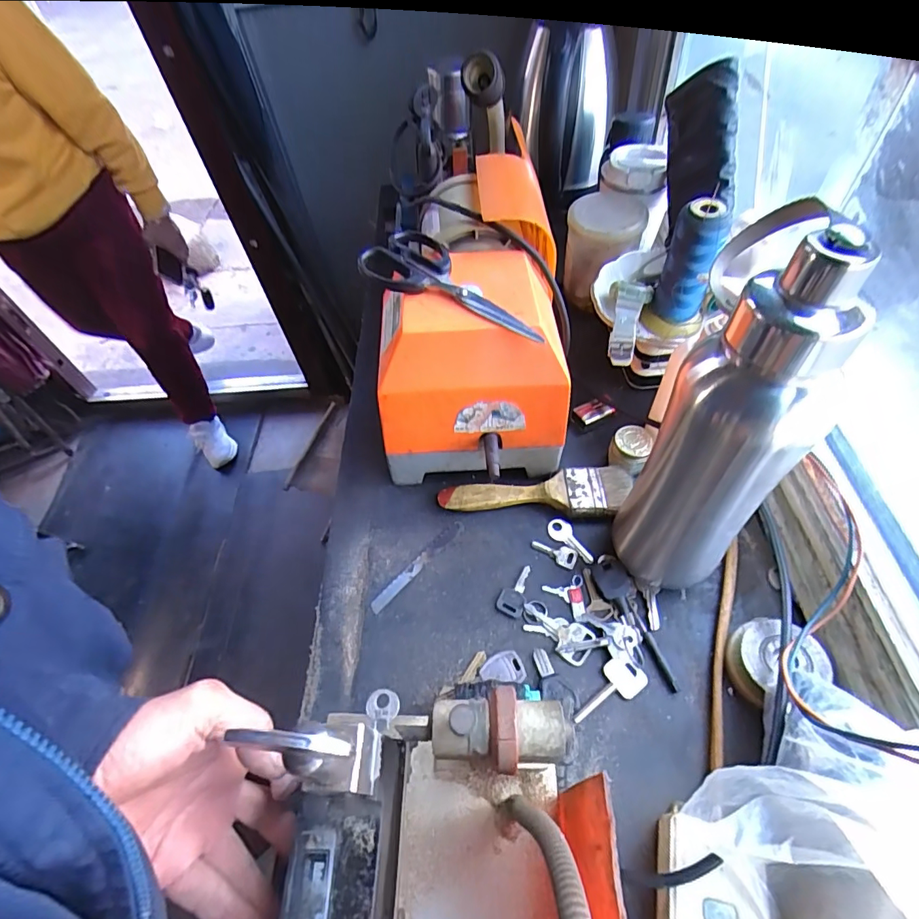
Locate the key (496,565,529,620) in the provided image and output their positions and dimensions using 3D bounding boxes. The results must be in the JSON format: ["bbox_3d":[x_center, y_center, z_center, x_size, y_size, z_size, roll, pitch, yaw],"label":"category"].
[{"bbox_3d":[0.045,0.108,0.401,0.022,0.004,0.044,12,56,15],"label":"key"}]

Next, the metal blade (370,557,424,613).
[{"bbox_3d":[-0.052,0.105,0.408,0.010,0.004,0.057,42,64,13],"label":"metal blade"}]

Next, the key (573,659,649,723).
[{"bbox_3d":[0.107,0.170,0.356,0.061,0.004,0.026,-30,56,-15],"label":"key"}]

